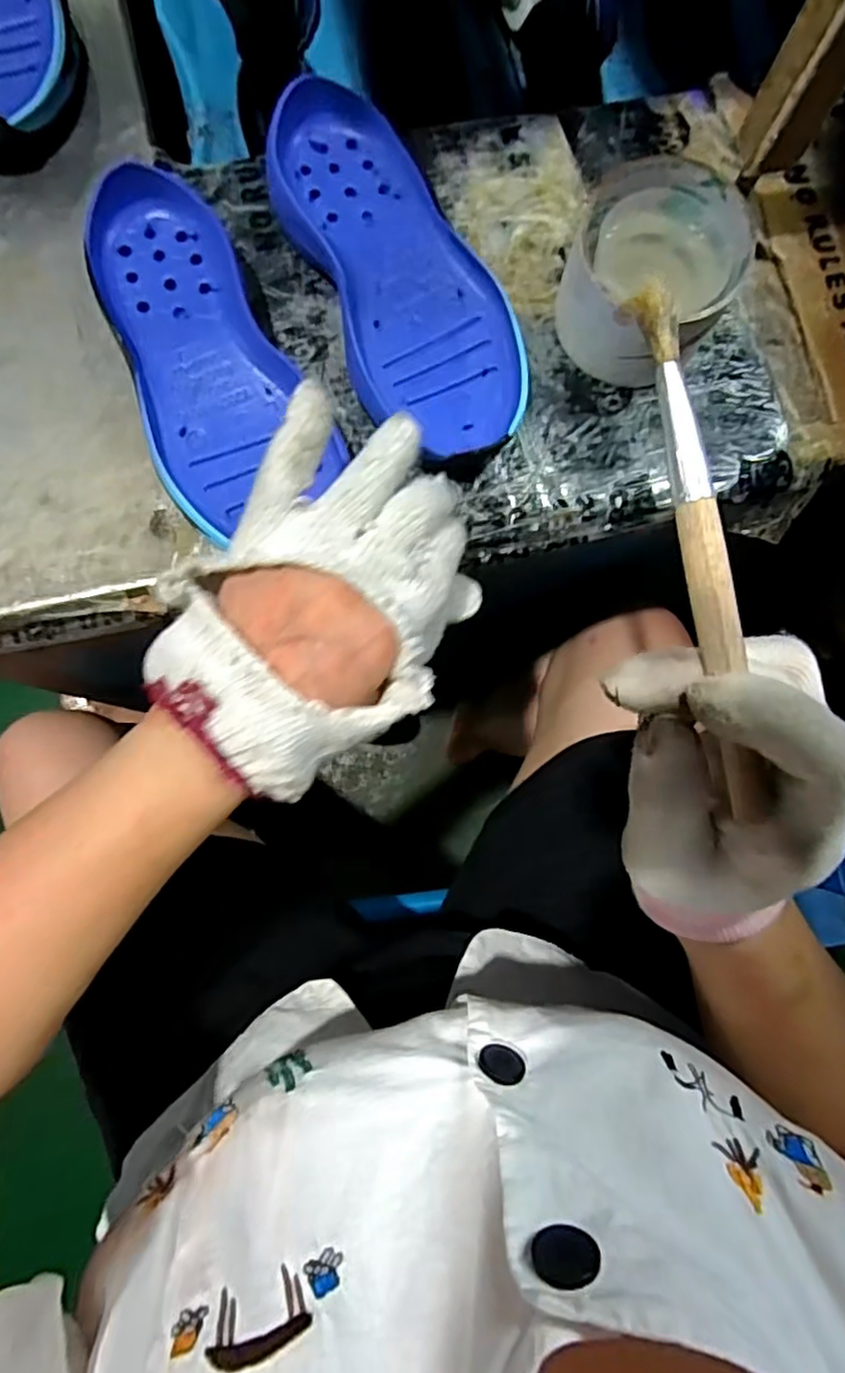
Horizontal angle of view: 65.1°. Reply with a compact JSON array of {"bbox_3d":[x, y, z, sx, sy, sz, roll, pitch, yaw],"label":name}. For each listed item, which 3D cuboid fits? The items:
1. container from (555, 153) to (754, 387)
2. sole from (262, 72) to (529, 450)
[{"bbox_3d":[0.108,-0.196,0.327,0.078,0.056,0.085,0,82,-3],"label":"container"},{"bbox_3d":[-0.011,-0.204,0.333,0.082,0.034,0.193,-24,84,-5],"label":"sole"}]

